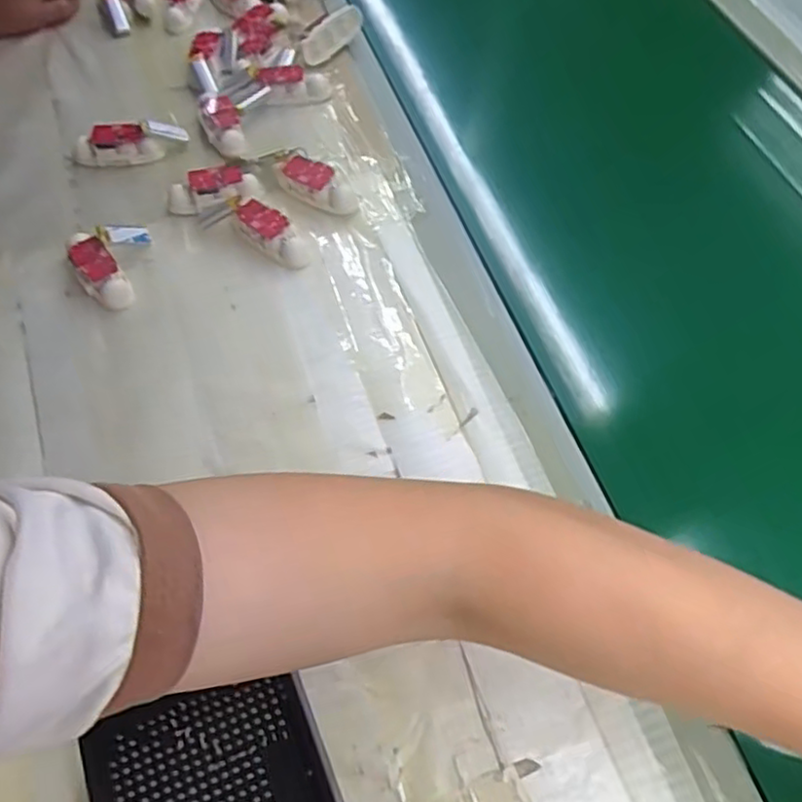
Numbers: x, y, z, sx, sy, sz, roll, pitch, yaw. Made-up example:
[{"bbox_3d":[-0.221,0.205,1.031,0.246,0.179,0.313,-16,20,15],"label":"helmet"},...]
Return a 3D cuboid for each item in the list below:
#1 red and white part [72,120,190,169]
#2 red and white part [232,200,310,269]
[{"bbox_3d":[-0.206,-0.193,0.519,0.085,0.022,0.028,-9,59,-5],"label":"red and white part"},{"bbox_3d":[-0.088,-0.112,0.457,0.021,0.023,0.057,-39,66,-21],"label":"red and white part"}]

